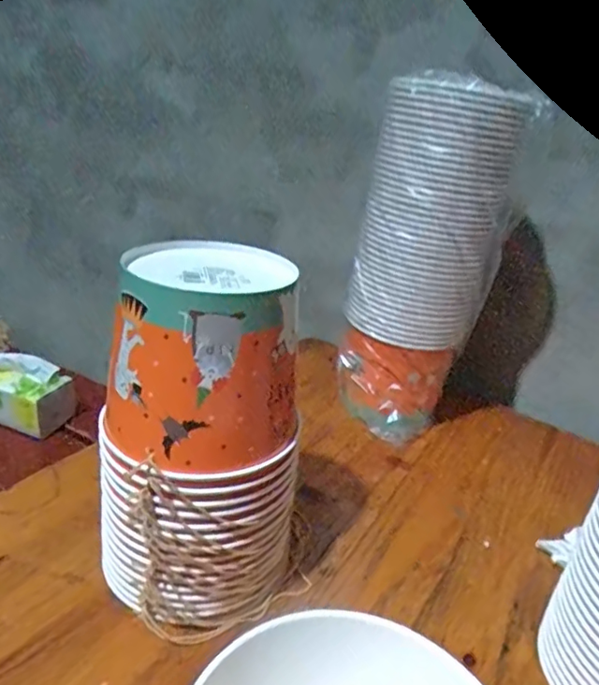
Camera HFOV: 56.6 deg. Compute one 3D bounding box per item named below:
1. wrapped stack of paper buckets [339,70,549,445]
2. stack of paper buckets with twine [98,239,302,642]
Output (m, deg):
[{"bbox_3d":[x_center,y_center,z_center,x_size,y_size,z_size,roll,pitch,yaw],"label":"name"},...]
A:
[{"bbox_3d":[0.155,-0.091,0.698,0.148,0.418,0.119,-4,25,-23],"label":"wrapped stack of paper buckets"},{"bbox_3d":[-0.080,0.075,0.460,0.155,0.277,0.137,1,24,-14],"label":"stack of paper buckets with twine"}]

